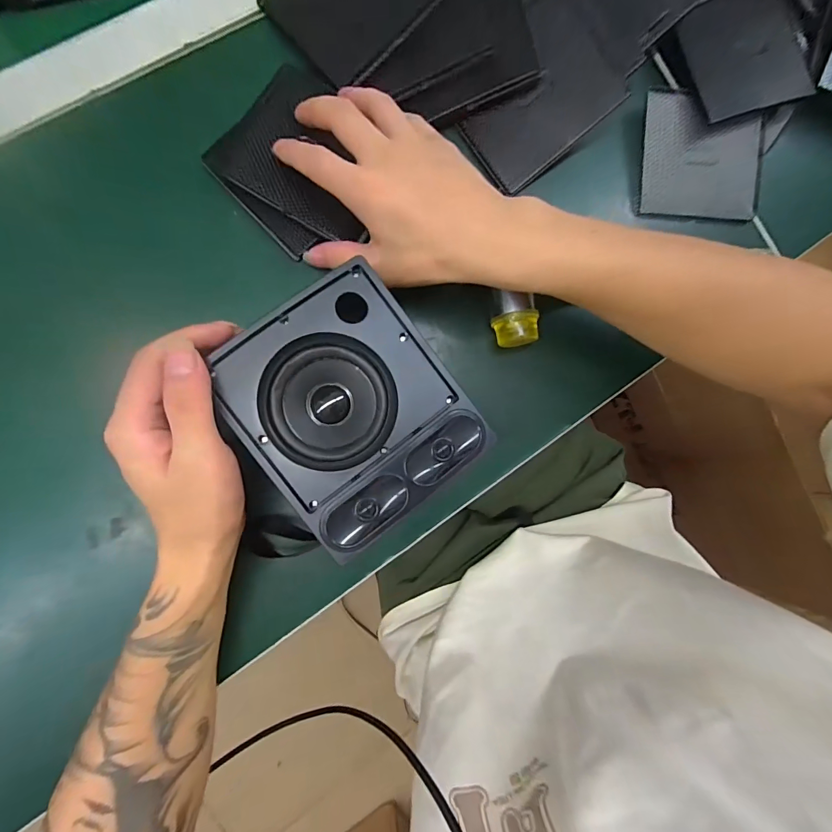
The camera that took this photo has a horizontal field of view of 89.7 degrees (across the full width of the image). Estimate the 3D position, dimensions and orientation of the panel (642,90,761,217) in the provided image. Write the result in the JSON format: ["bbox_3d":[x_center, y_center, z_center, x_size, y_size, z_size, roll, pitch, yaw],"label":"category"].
[{"bbox_3d":[0.245,-0.220,0.359,0.108,0.012,0.096,6,94,-7],"label":"panel"}]

